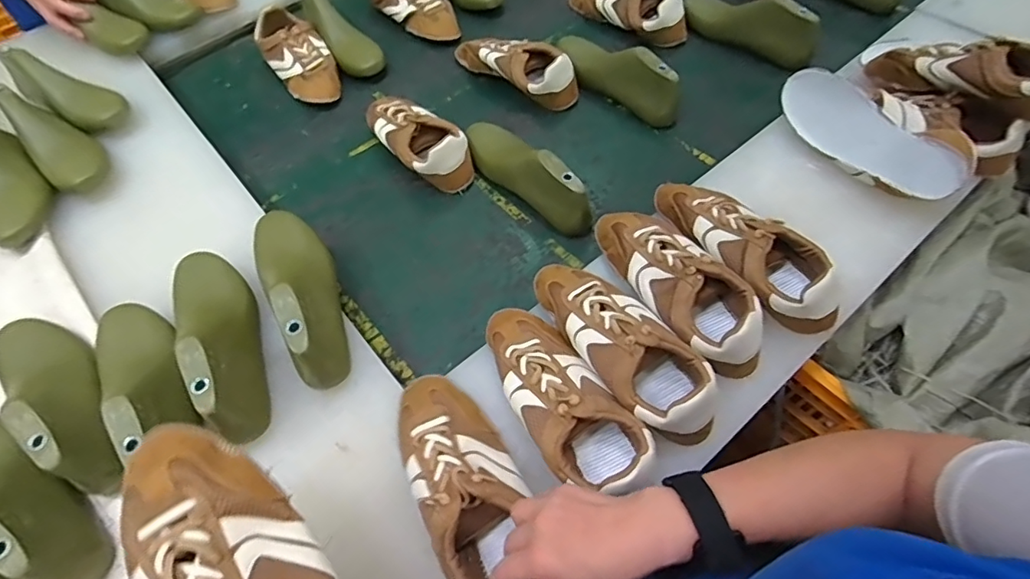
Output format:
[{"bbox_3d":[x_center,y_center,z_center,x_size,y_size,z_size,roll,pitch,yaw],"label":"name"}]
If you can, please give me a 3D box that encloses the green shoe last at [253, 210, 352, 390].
[{"bbox_3d":[-0.241,-0.012,0.581,0.077,0.081,0.248,-29,61,-13],"label":"green shoe last"}]

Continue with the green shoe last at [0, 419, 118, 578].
[{"bbox_3d":[-0.476,0.184,0.487,0.246,0.093,0.067,24,64,17],"label":"green shoe last"}]

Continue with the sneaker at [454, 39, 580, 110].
[{"bbox_3d":[0.001,-0.375,0.854,0.235,0.066,0.093,37,68,23],"label":"sneaker"}]

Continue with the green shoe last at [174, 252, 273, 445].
[{"bbox_3d":[-0.316,0.043,0.555,0.073,0.085,0.241,-29,61,-13],"label":"green shoe last"}]

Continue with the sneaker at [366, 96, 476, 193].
[{"bbox_3d":[-0.149,-0.232,0.777,0.095,0.067,0.215,-38,65,-17],"label":"sneaker"}]

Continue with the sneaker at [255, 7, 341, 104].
[{"bbox_3d":[-0.370,-0.400,0.900,0.099,0.072,0.214,-33,62,-15],"label":"sneaker"}]

